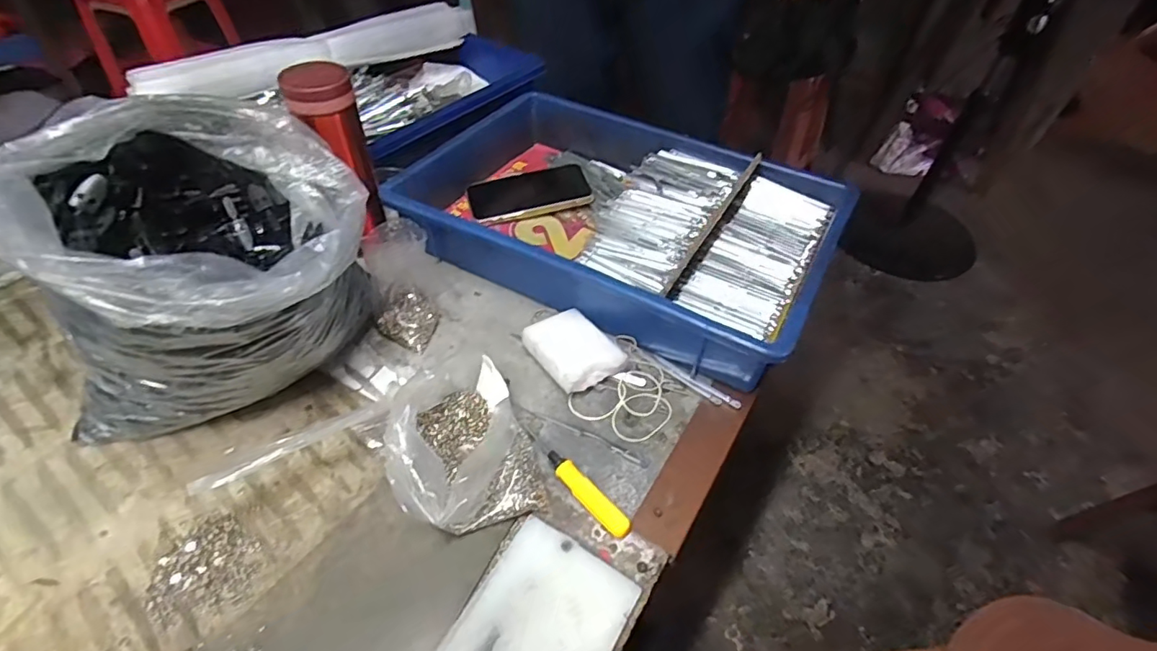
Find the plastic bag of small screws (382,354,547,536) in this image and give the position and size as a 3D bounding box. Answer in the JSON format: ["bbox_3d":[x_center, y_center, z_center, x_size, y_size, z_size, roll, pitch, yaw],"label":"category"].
[{"bbox_3d":[-0.095,0.085,0.420,0.109,0.055,0.139,-16,50,-17],"label":"plastic bag of small screws"}]

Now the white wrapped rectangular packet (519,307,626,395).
[{"bbox_3d":[-0.004,0.024,0.501,0.064,0.035,0.079,-25,53,-24],"label":"white wrapped rectangular packet"}]

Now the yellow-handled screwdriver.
[{"bbox_3d":[-0.011,0.113,0.428,0.016,0.013,0.135,-31,56,-28],"label":"yellow-handled screwdriver"}]

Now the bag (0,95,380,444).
[{"bbox_3d":[-0.260,-0.036,0.391,0.185,0.200,0.181,13,47,7],"label":"bag"}]

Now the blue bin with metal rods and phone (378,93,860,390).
[{"bbox_3d":[0.026,-0.120,0.607,0.466,0.097,0.281,24,50,18],"label":"blue bin with metal rods and phone"}]

